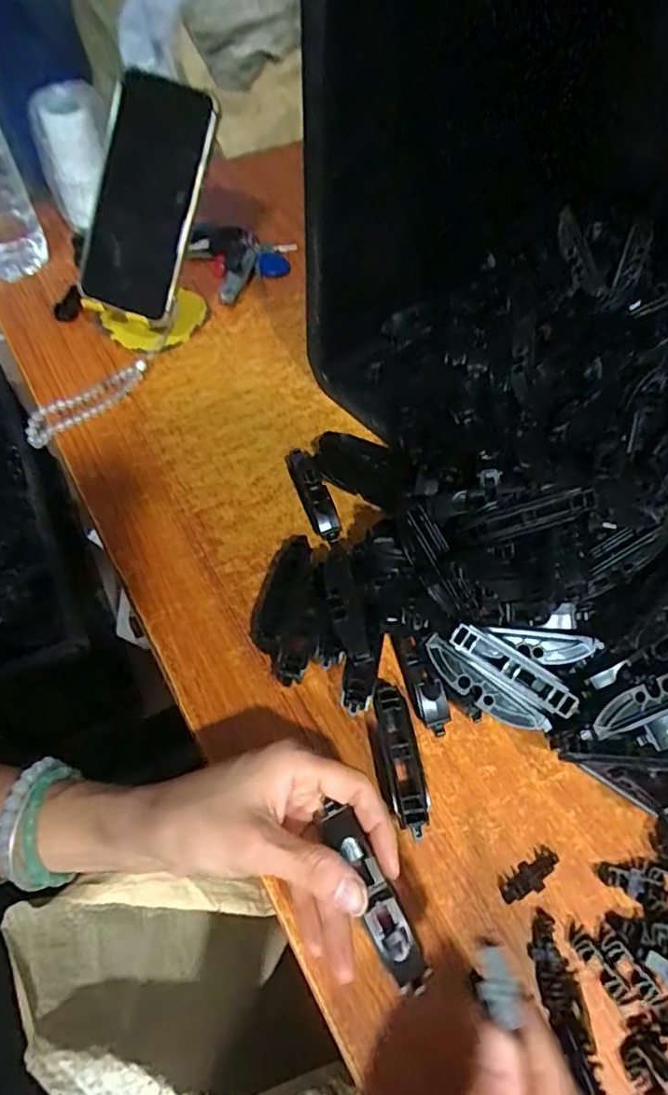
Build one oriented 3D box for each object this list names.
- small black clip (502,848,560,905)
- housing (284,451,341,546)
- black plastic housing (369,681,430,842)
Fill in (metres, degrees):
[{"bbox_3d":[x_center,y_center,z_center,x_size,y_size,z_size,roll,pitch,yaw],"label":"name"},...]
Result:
[{"bbox_3d":[0.103,0.172,0.301,0.035,0.005,0.014,-23,61,-15],"label":"small black clip"},{"bbox_3d":[-0.016,-0.040,0.421,0.020,0.017,0.078,-18,60,-12],"label":"housing"},{"bbox_3d":[0.036,0.118,0.323,0.023,0.021,0.078,-8,59,-6],"label":"black plastic housing"}]

